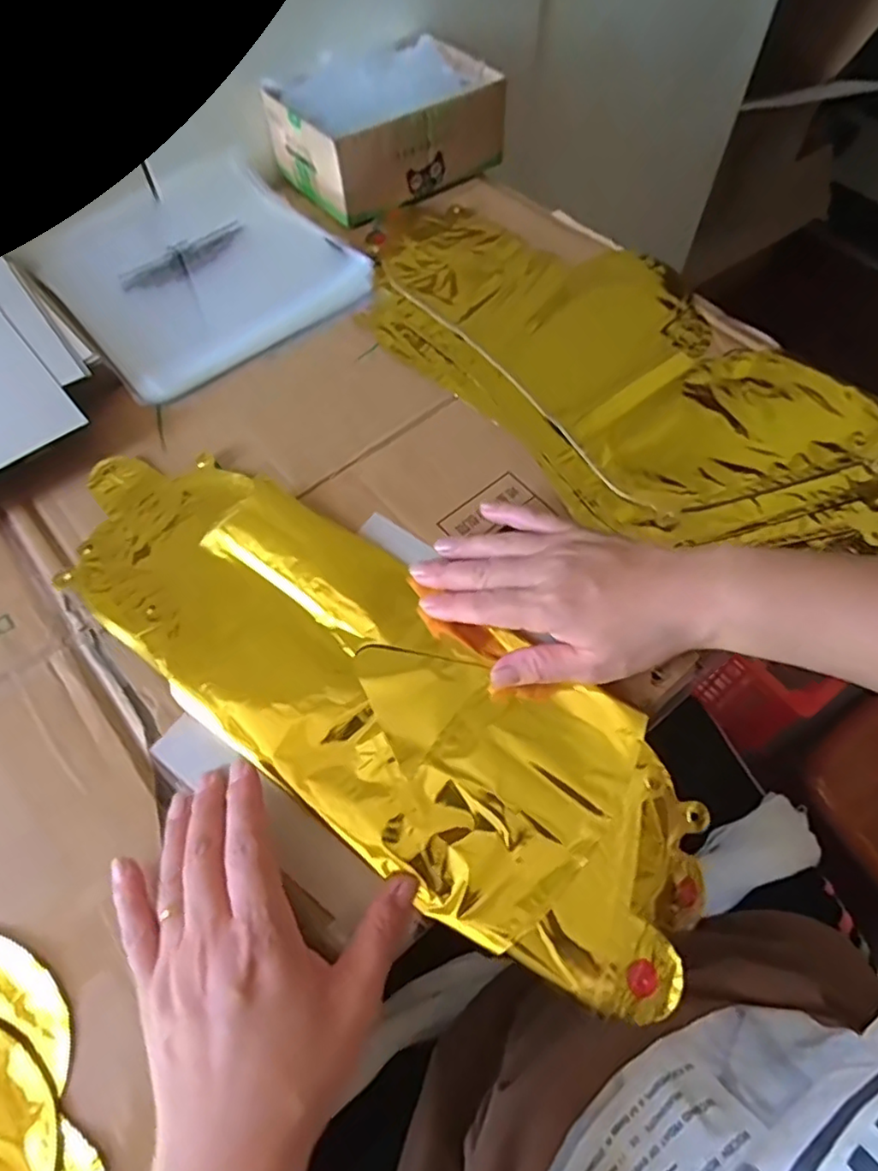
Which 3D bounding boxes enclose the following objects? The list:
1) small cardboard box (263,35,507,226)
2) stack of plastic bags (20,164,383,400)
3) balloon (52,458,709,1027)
[{"bbox_3d":[-0.046,-0.418,0.565,0.182,0.063,0.126,-32,65,-15],"label":"small cardboard box"},{"bbox_3d":[-0.199,-0.264,0.518,0.212,0.014,0.213,-35,66,-16],"label":"stack of plastic bags"},{"bbox_3d":[-0.047,0.051,0.358,0.423,0.025,0.139,34,67,16],"label":"balloon"}]

